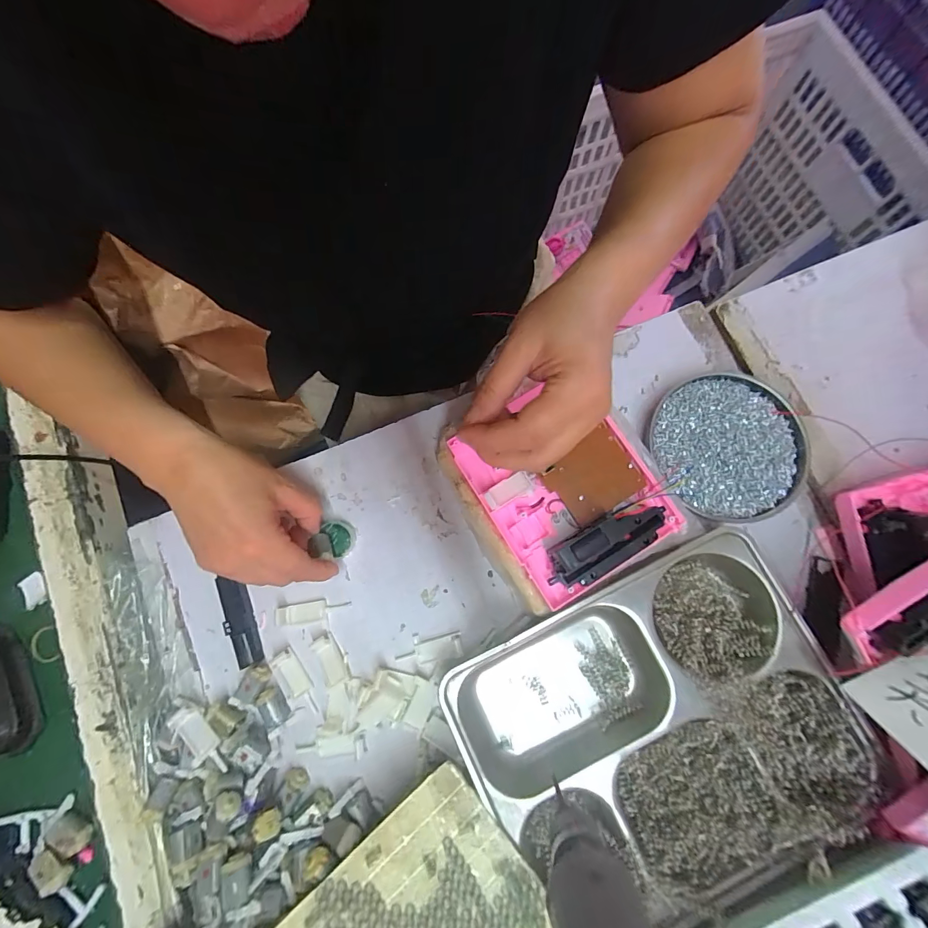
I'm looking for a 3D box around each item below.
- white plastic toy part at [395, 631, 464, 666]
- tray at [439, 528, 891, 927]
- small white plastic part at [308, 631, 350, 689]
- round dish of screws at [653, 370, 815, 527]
[{"bbox_3d":[-0.030,0.159,0.341,0.056,0.013,0.023,-11,79,-1],"label":"white plastic toy part"},{"bbox_3d":[0.149,0.203,0.313,0.277,0.045,0.213,-28,80,-4],"label":"tray"},{"bbox_3d":[-0.115,0.168,0.339,0.025,0.012,0.042,-27,80,-4],"label":"small white plastic part"},{"bbox_3d":[0.235,-0.015,0.355,0.133,0.021,0.129,0,79,1],"label":"round dish of screws"}]

